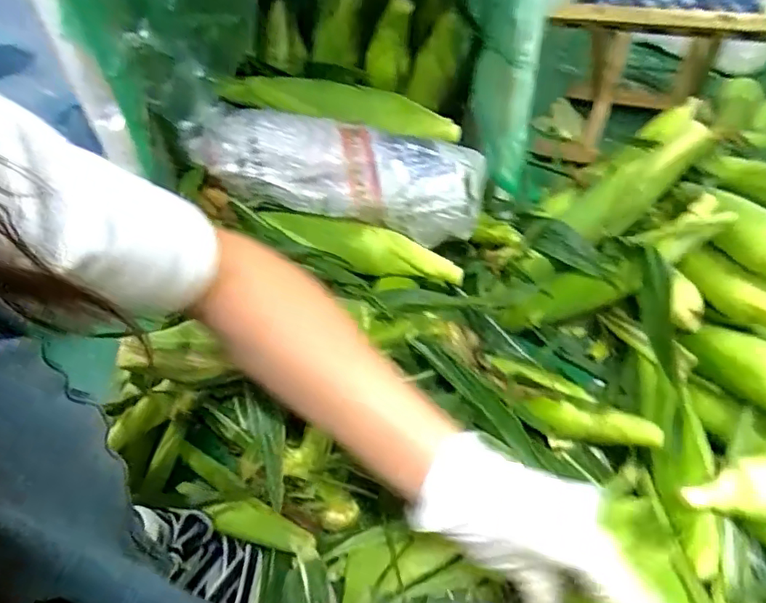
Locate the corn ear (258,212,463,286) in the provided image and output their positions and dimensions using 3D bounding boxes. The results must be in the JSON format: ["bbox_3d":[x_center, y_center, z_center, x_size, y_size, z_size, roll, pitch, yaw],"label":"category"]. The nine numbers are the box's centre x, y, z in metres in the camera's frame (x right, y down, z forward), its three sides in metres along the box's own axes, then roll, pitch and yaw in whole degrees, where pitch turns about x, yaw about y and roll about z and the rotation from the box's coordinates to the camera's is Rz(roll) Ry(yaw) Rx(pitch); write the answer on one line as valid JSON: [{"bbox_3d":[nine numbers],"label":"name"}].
[{"bbox_3d":[-0.021,-0.062,0.622,0.228,0.044,0.040,16,49,-3],"label":"corn ear"}]

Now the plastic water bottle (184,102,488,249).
[{"bbox_3d":[-0.056,-0.148,0.622,0.338,0.092,0.080,11,48,-3],"label":"plastic water bottle"}]

